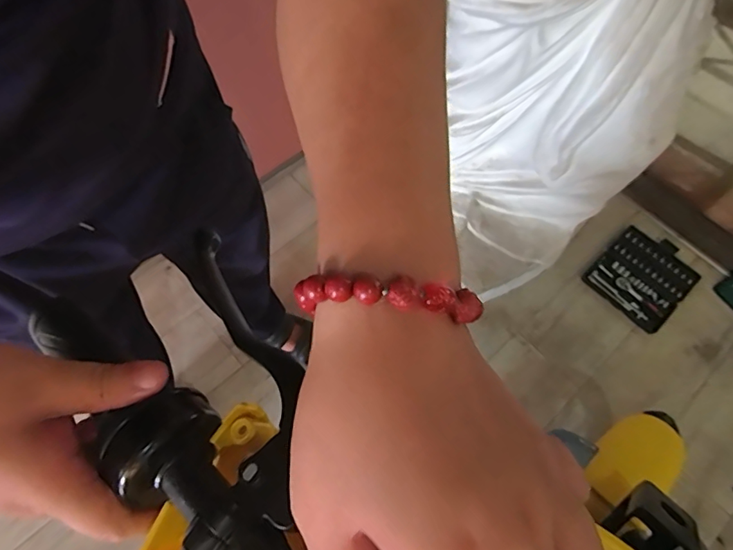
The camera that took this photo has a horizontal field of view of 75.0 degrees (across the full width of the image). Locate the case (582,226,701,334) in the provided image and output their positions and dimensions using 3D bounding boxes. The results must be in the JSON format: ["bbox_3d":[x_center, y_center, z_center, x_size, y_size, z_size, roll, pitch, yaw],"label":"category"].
[{"bbox_3d":[0.756,-0.002,1.296,0.263,0.035,0.223,-40,74,-17],"label":"case"}]

